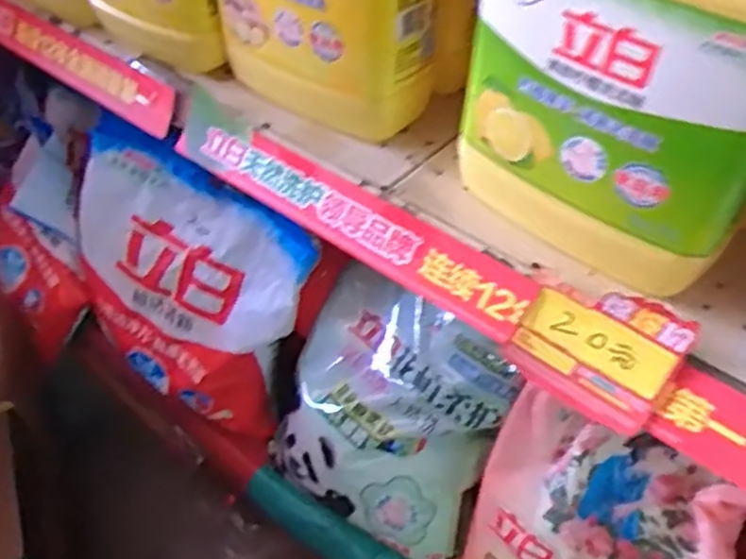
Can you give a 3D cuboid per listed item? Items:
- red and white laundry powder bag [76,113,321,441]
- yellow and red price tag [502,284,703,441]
[{"bbox_3d":[-0.218,0.007,0.773,0.296,0.249,0.146,33,52,28],"label":"red and white laundry powder bag"},{"bbox_3d":[0.133,0.039,0.411,0.090,0.076,0.013,33,15,28],"label":"yellow and red price tag"}]

